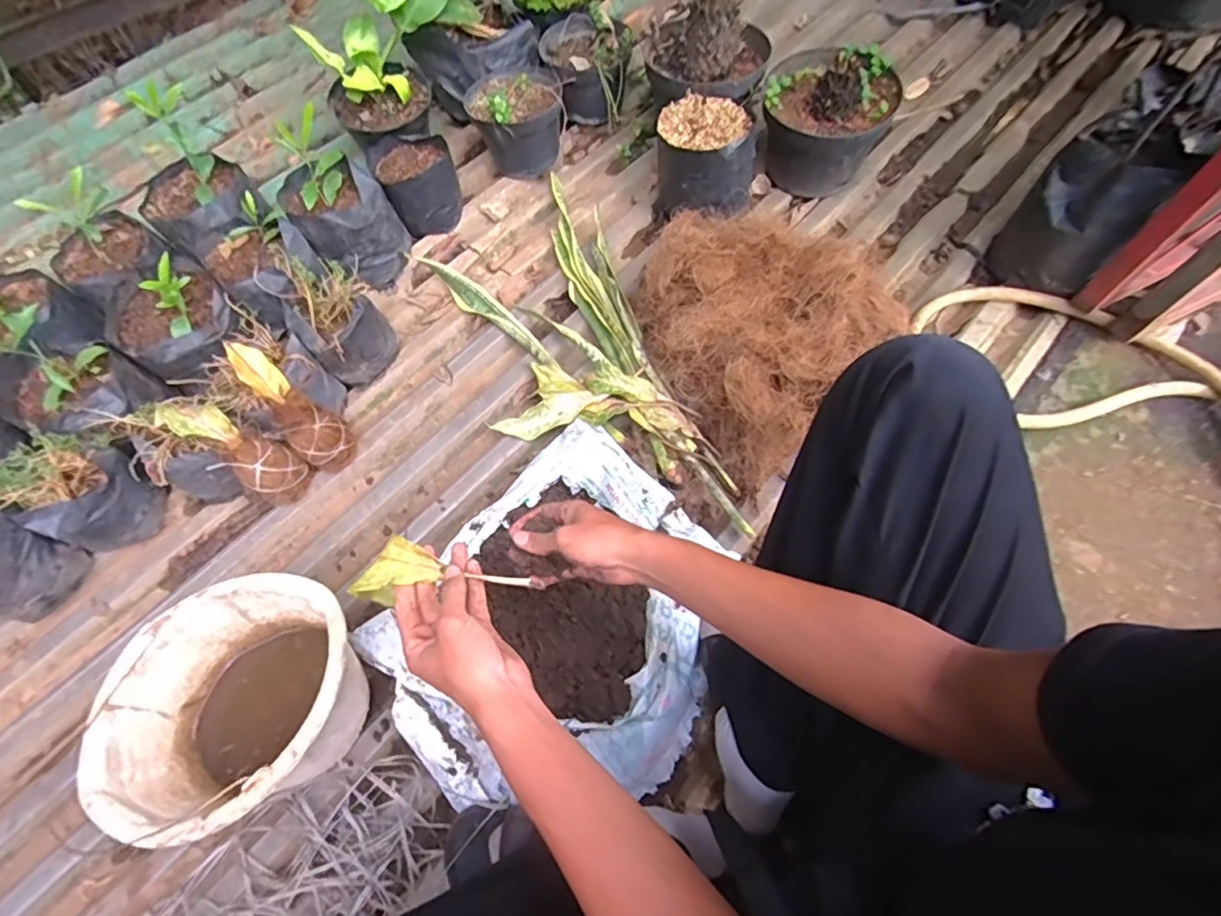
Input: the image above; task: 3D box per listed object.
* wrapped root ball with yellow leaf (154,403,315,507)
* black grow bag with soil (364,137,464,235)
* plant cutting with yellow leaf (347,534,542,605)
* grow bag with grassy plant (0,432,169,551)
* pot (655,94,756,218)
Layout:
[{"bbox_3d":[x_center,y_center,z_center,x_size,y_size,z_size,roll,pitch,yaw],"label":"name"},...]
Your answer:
[{"bbox_3d":[-0.499,-0.010,0.778,0.064,0.196,0.071,4,57,49],"label":"wrapped root ball with yellow leaf"},{"bbox_3d":[-0.341,-0.488,1.022,0.128,0.108,0.142,-30,68,-12],"label":"black grow bag with soil"},{"bbox_3d":[-0.143,0.099,0.501,0.155,0.013,0.055,3,65,0],"label":"plant cutting with yellow leaf"},{"bbox_3d":[-0.699,0.048,0.770,0.131,0.132,0.123,18,67,9],"label":"grow bag with grassy plant"},{"bbox_3d":[0.157,-0.483,0.981,0.163,0.163,0.142,9,65,3],"label":"pot"}]

